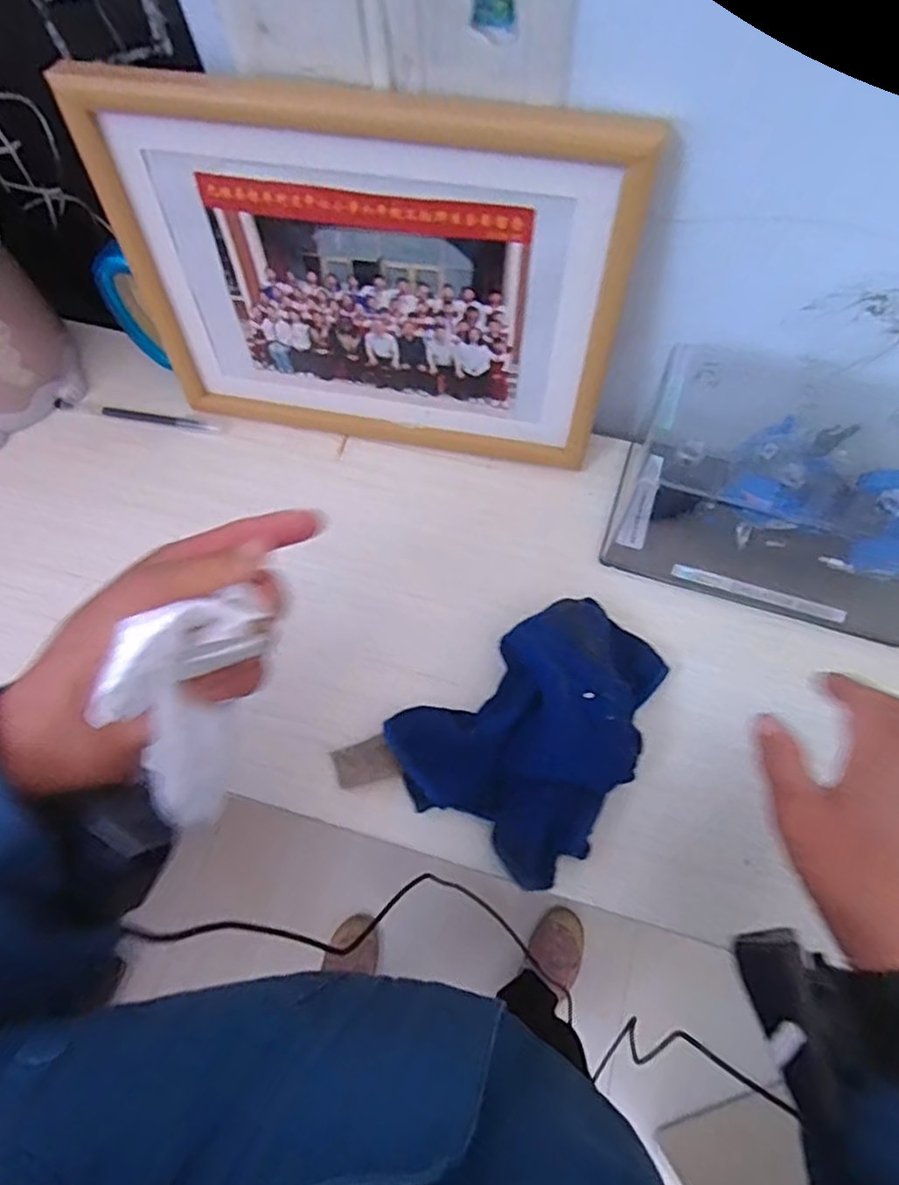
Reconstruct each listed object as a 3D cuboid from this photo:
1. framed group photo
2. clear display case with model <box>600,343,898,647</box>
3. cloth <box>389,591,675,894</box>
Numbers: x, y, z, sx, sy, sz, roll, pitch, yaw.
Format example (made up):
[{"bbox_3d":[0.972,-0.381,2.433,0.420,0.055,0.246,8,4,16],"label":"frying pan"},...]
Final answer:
[{"bbox_3d":[-0.049,-0.188,0.431,0.312,0.232,0.021,11,58,6],"label":"framed group photo"},{"bbox_3d":[0.244,-0.056,0.438,0.250,0.111,0.126,17,71,9],"label":"clear display case with model"},{"bbox_3d":[0.062,0.091,0.413,0.170,0.064,0.127,-33,71,-10],"label":"cloth"}]

